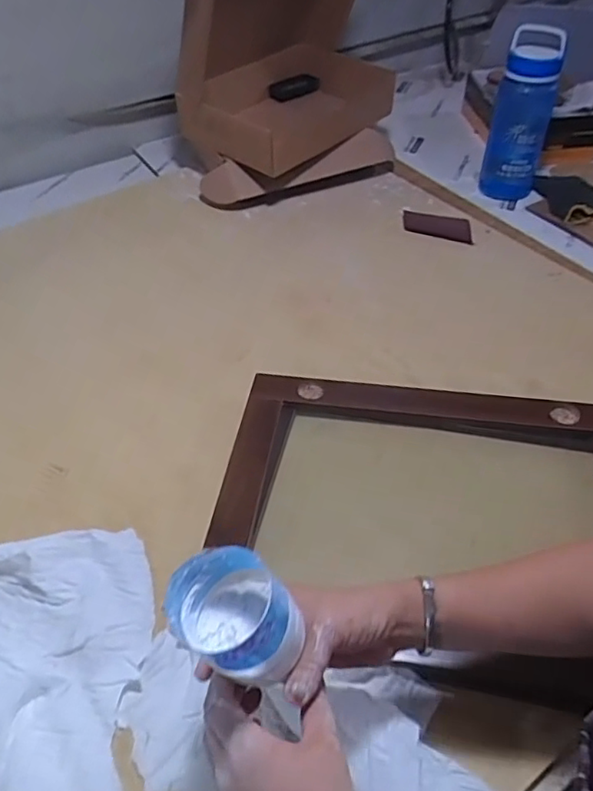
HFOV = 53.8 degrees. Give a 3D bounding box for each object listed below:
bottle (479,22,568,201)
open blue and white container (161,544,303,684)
[{"bbox_3d":[0.420,-0.516,1.098,0.106,0.257,0.086,14,50,15],"label":"bottle"},{"bbox_3d":[-0.038,0.136,0.370,0.077,0.055,0.066,19,50,20],"label":"open blue and white container"}]

